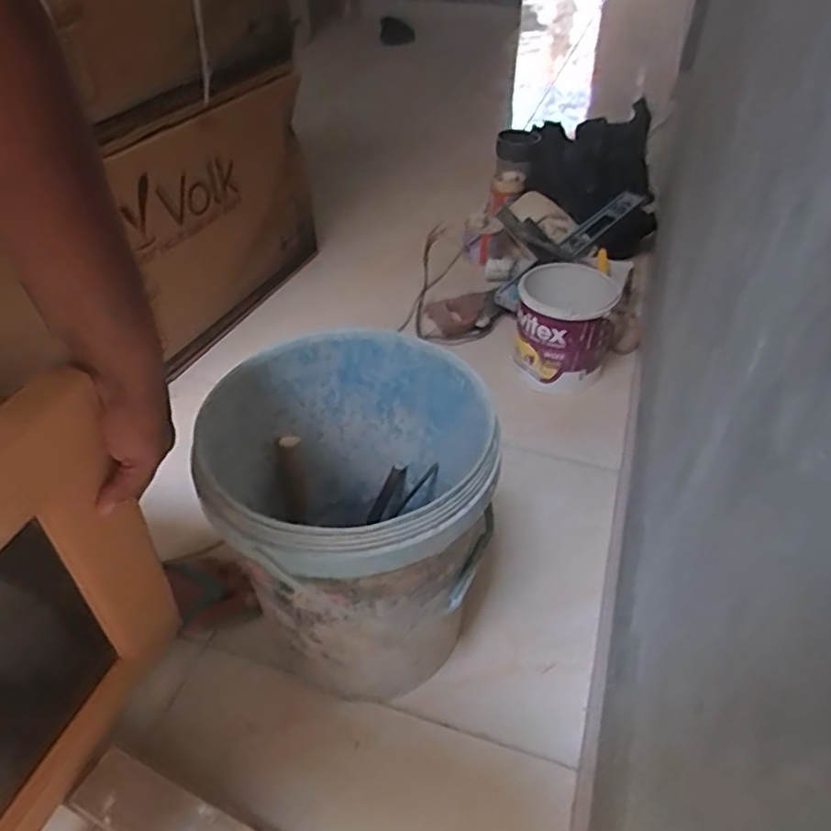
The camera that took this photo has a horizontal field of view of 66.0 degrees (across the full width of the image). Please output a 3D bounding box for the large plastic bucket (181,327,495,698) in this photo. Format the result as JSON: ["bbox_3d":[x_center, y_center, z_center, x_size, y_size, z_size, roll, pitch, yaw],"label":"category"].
[{"bbox_3d":[-0.067,0.110,0.763,0.296,0.326,0.313,-1,42,1],"label":"large plastic bucket"}]

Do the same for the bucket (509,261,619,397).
[{"bbox_3d":[0.291,-0.167,1.257,0.191,0.181,0.202,-1,42,1],"label":"bucket"}]

